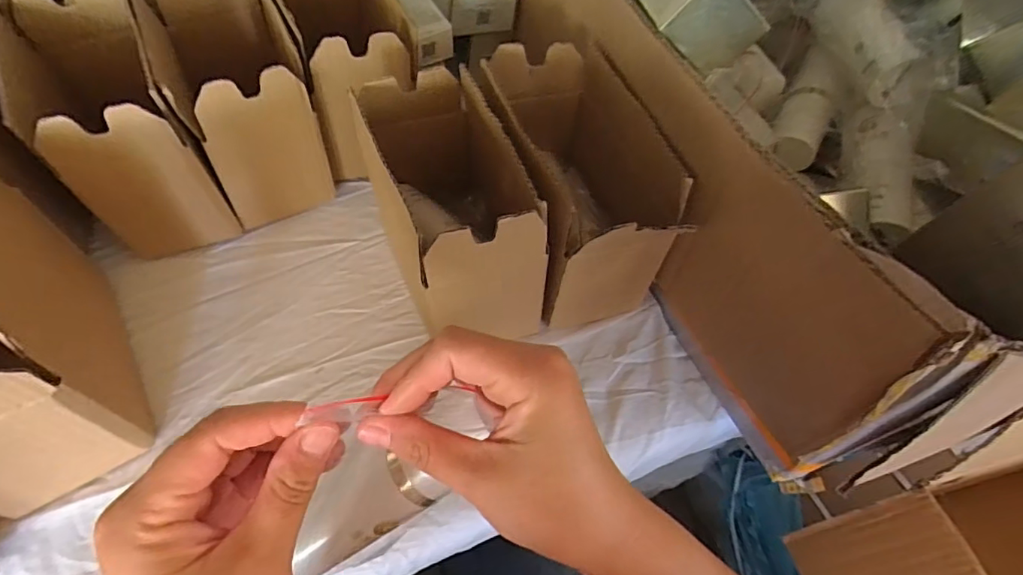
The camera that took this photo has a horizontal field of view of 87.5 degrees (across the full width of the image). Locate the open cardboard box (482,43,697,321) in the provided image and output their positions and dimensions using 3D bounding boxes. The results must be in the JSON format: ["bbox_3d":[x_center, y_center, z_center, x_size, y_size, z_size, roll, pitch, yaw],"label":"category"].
[{"bbox_3d":[0.045,-0.084,0.473,0.108,0.181,0.206,-16,58,-16],"label":"open cardboard box"}]

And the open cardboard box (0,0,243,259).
[{"bbox_3d":[-0.355,-0.146,0.491,0.106,0.166,0.212,-25,61,-21],"label":"open cardboard box"}]

